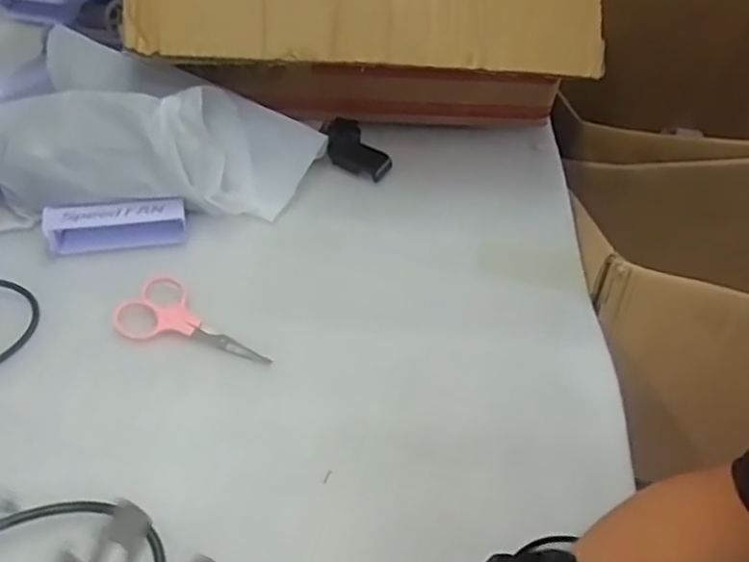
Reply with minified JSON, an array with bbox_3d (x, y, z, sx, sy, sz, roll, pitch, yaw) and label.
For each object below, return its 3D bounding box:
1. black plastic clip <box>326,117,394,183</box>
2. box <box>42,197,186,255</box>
[{"bbox_3d":[-0.014,-0.118,0.605,0.055,0.044,0.031,13,44,6],"label":"black plastic clip"},{"bbox_3d":[-0.194,-0.042,0.512,0.098,0.027,0.028,-7,46,-14],"label":"box"}]

